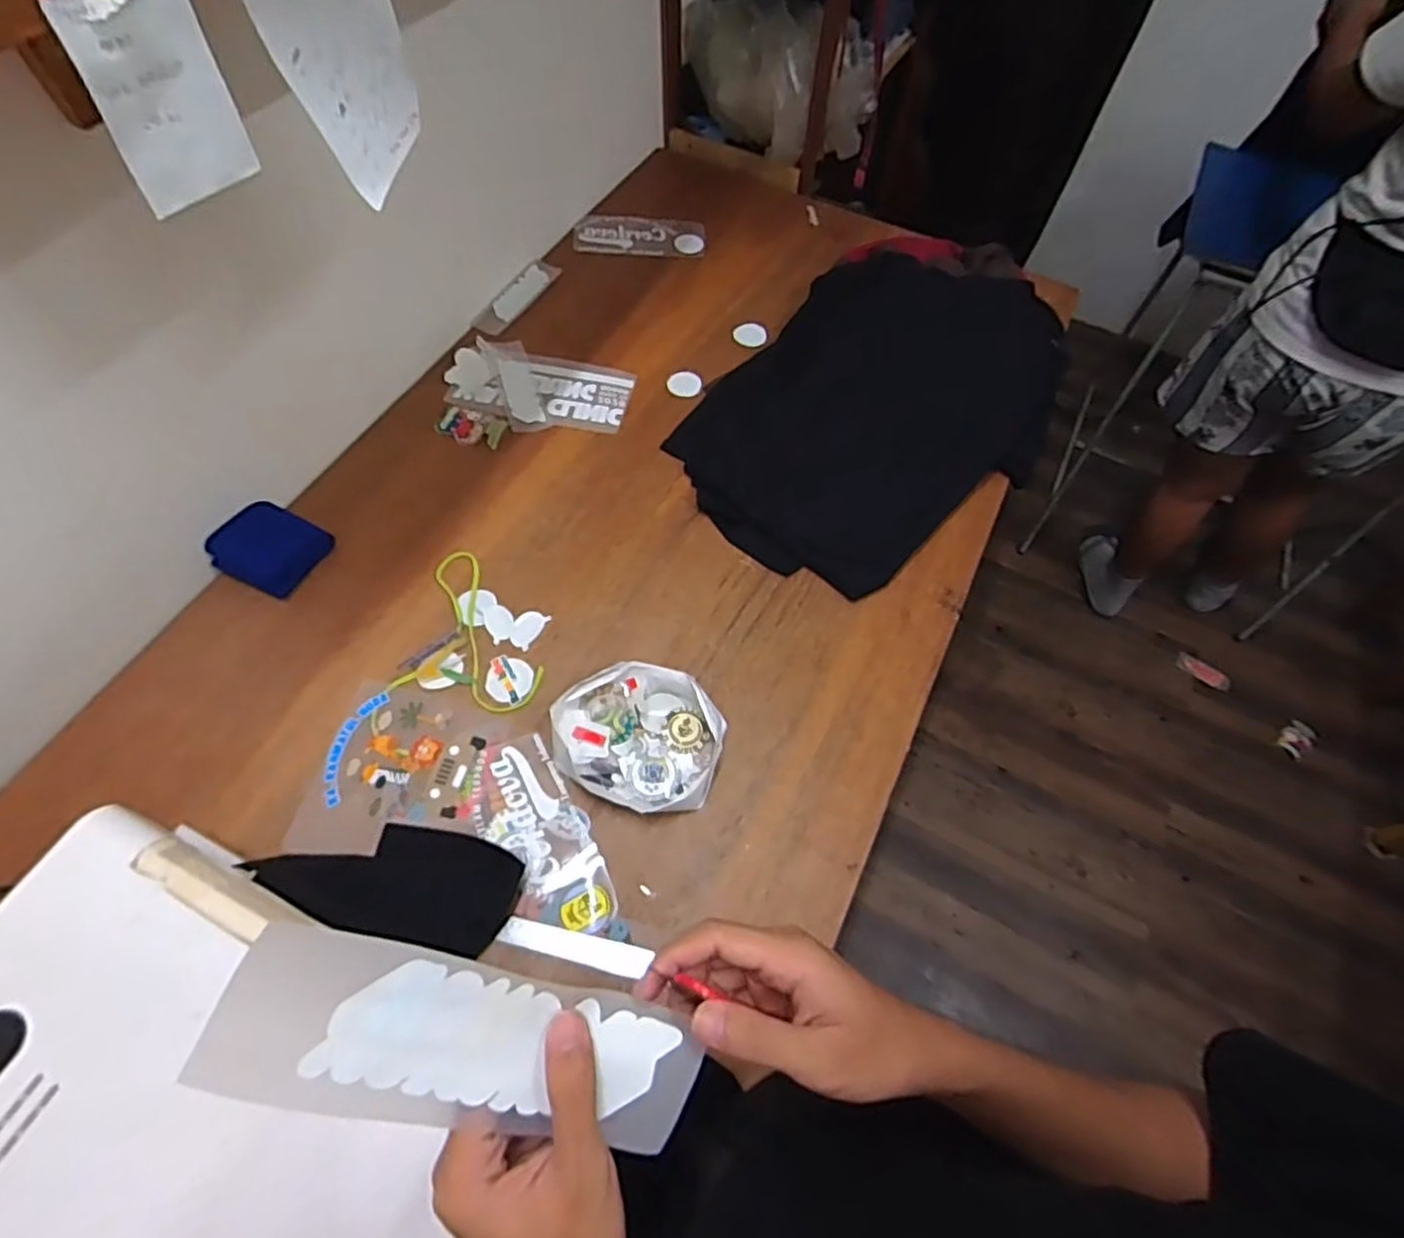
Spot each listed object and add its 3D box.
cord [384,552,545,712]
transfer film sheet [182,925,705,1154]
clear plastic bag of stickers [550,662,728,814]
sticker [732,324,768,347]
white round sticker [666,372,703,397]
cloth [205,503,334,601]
[{"bbox_3d":[-0.281,0.013,0.909,0.183,0.004,0.210,11,61,2],"label":"cord"},{"bbox_3d":[-0.087,0.171,0.283,0.191,0.009,0.062,26,75,-22],"label":"transfer film sheet"},{"bbox_3d":[-0.077,0.136,0.832,0.194,0.041,0.158,16,62,5],"label":"clear plastic bag of stickers"},{"bbox_3d":[0.084,-0.485,1.201,0.059,0.006,0.047,42,79,17],"label":"sticker"},{"bbox_3d":[-0.028,-0.380,1.136,0.057,0.007,0.053,2,61,-4],"label":"white round sticker"},{"bbox_3d":[-0.577,-0.097,0.939,0.124,0.032,0.113,25,63,10],"label":"cloth"}]

